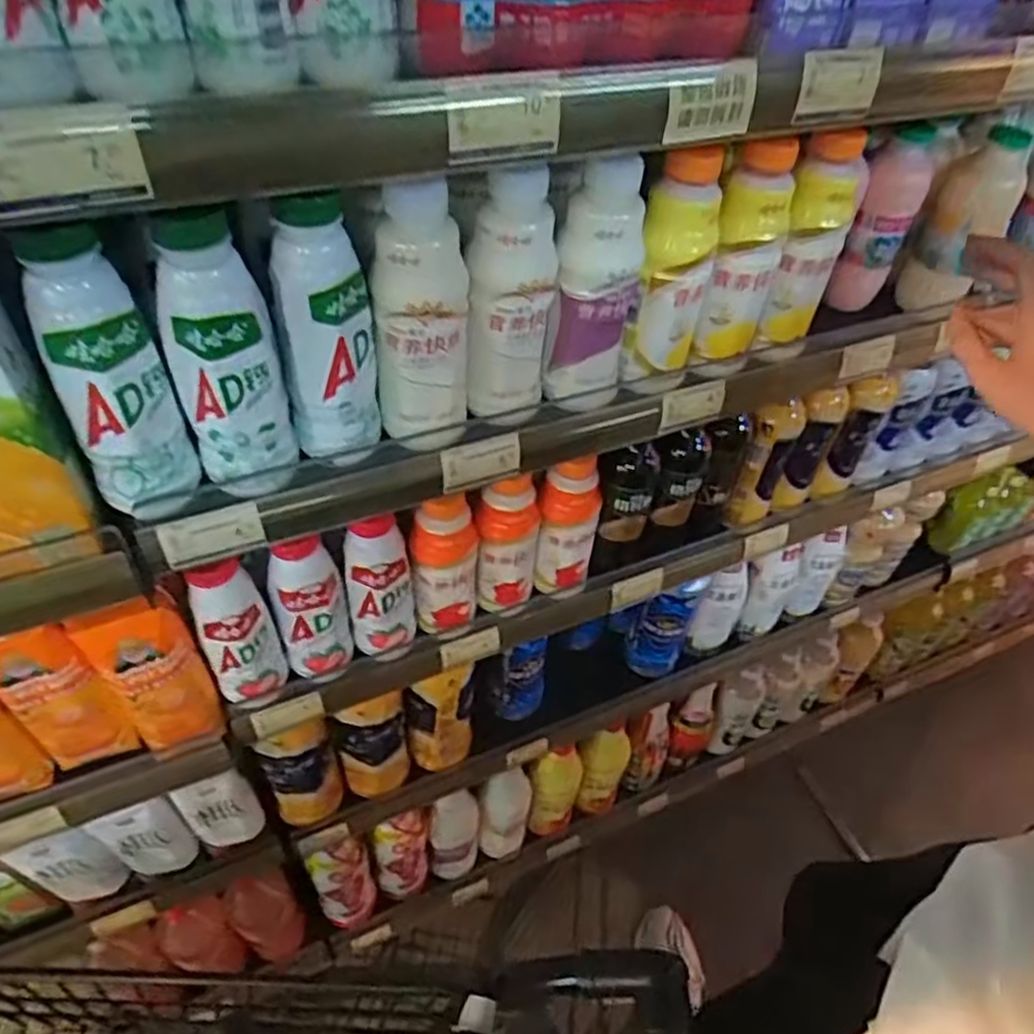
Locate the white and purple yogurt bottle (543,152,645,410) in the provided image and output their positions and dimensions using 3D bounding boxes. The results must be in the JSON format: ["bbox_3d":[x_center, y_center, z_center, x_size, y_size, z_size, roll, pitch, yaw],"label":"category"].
[{"bbox_3d":[0.060,-0.172,0.542,0.059,0.187,0.054,10,48,4],"label":"white and purple yogurt bottle"}]

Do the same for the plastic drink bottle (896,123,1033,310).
[{"bbox_3d":[0.421,-0.278,0.688,0.068,0.160,0.052,36,42,24],"label":"plastic drink bottle"}]

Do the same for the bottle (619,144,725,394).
[{"bbox_3d":[0.120,-0.185,0.557,0.055,0.192,0.051,13,48,7],"label":"bottle"}]

